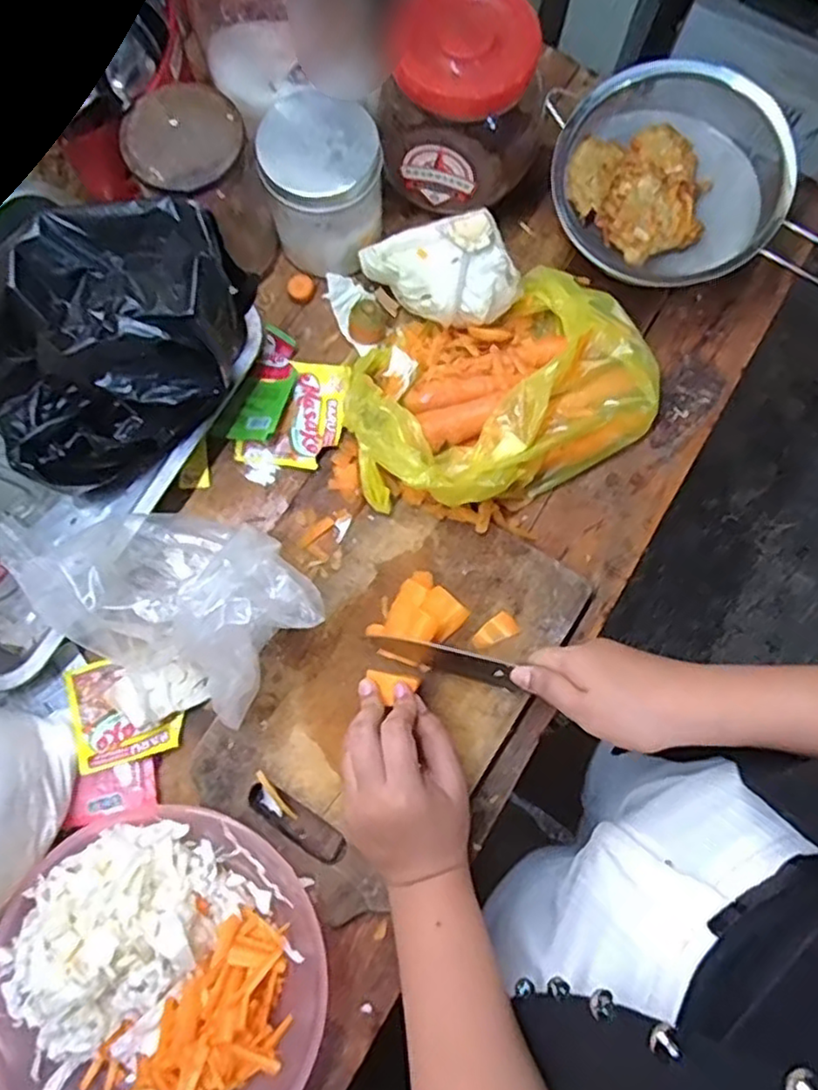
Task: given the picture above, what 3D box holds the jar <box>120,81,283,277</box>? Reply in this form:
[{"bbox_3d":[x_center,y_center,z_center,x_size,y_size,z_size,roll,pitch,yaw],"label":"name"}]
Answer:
[{"bbox_3d":[-0.153,-0.265,0.517,0.076,0.125,0.083,0,78,-1],"label":"jar"}]

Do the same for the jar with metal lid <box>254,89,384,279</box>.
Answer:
[{"bbox_3d":[-0.066,-0.282,0.530,0.087,0.092,0.104,-4,78,-2],"label":"jar with metal lid"}]

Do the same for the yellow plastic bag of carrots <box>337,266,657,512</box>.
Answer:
[{"bbox_3d":[0.067,-0.120,0.527,0.243,0.063,0.172,-22,79,-6],"label":"yellow plastic bag of carrots"}]

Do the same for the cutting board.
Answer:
[{"bbox_3d":[-0.013,0.099,0.496,0.174,0.013,0.283,33,79,6],"label":"cutting board"}]

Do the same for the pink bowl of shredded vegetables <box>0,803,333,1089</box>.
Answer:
[{"bbox_3d":[-0.163,0.283,0.442,0.216,0.048,0.205,0,78,-1],"label":"pink bowl of shredded vegetables"}]

